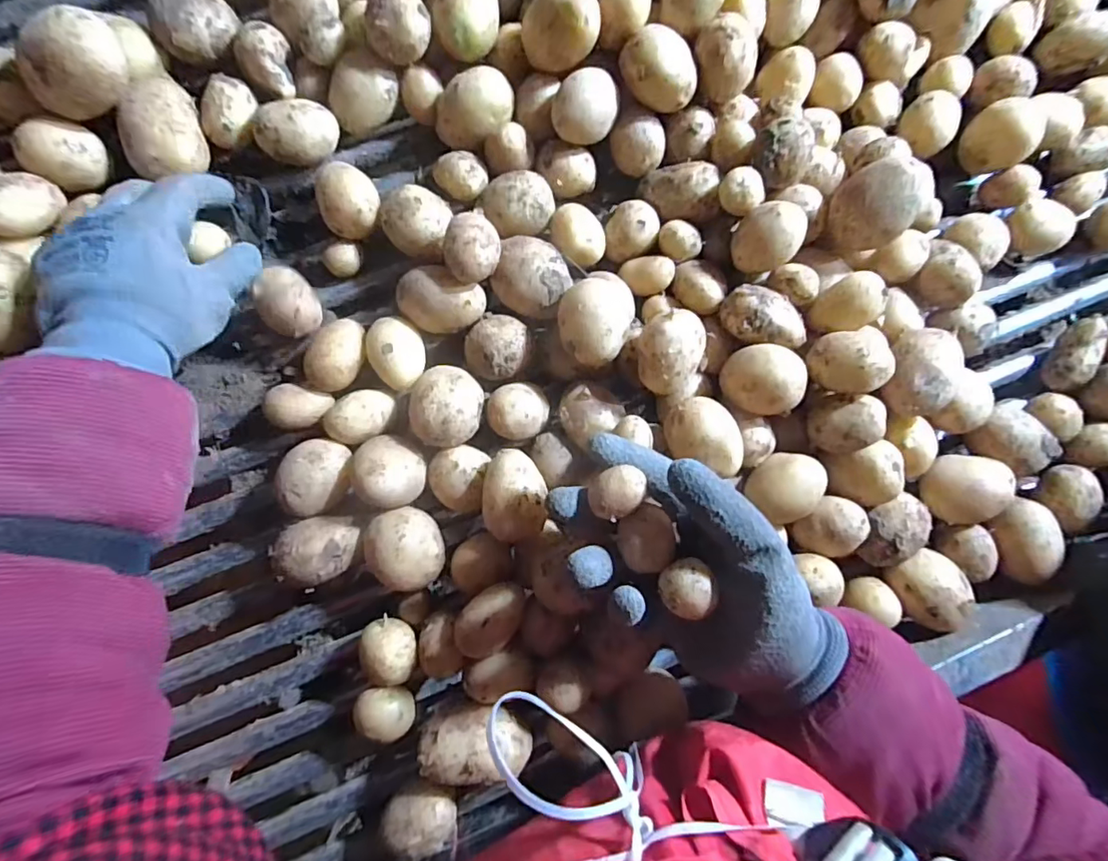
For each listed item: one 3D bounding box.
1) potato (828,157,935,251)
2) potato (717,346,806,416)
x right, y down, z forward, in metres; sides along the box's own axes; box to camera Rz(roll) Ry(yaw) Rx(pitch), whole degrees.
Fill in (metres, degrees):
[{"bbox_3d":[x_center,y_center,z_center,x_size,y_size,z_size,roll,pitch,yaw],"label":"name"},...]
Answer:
[{"bbox_3d":[0.215,-0.151,0.362,0.046,0.056,0.051,-35,88,-3],"label":"potato"},{"bbox_3d":[0.138,-0.033,0.356,0.049,0.033,0.046,-2,87,-1],"label":"potato"}]

